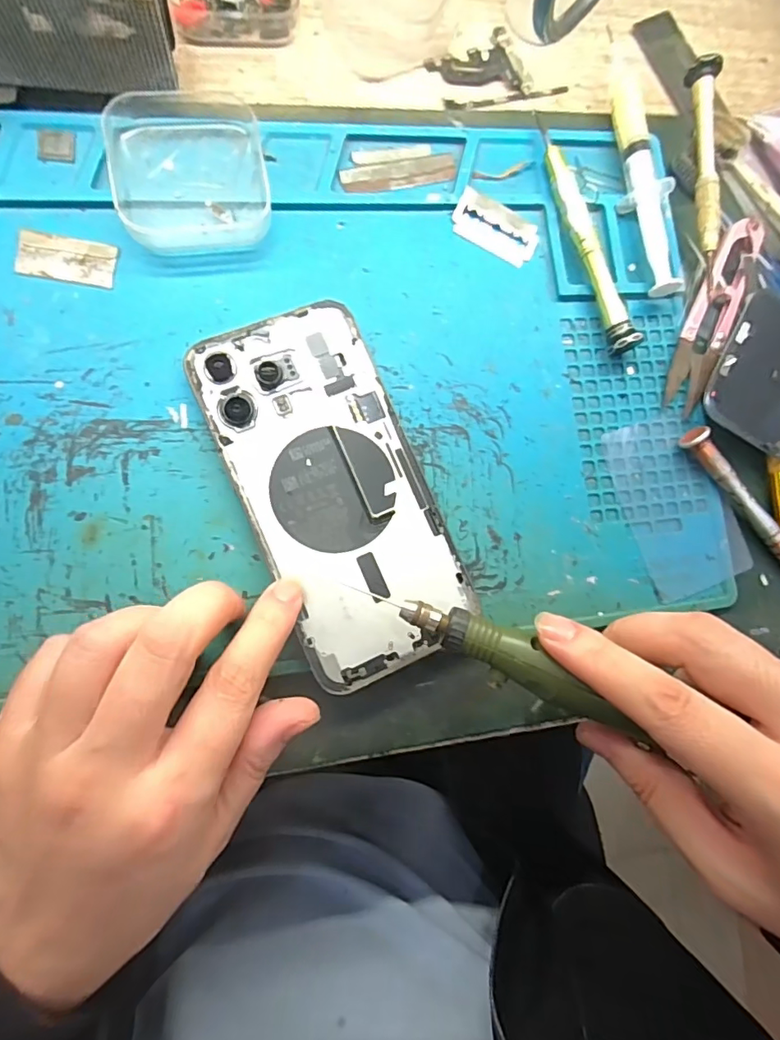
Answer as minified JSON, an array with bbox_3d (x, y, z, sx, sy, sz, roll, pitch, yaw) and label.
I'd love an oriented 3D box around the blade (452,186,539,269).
[{"bbox_3d":[0.052,-0.142,0.254,0.042,0.004,0.023,24,88,-7],"label":"blade"}]

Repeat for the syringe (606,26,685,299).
[{"bbox_3d":[0.122,-0.174,0.261,0.017,0.020,0.128,-15,86,-10],"label":"syringe"}]

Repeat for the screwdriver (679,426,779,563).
[{"bbox_3d":[0.181,0.001,0.252,0.009,0.013,0.112,-42,91,-11],"label":"screwdriver"}]

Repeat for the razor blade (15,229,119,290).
[{"bbox_3d":[-0.137,-0.111,0.220,0.038,0.004,0.019,7,83,-8],"label":"razor blade"}]

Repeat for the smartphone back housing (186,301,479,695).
[{"bbox_3d":[-0.023,-0.013,0.222,0.074,0.004,0.156,-22,87,-10],"label":"smartphone back housing"}]

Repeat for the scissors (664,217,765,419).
[{"bbox_3d":[0.161,-0.102,0.258,0.019,0.013,0.098,24,81,-6],"label":"scissors"}]

